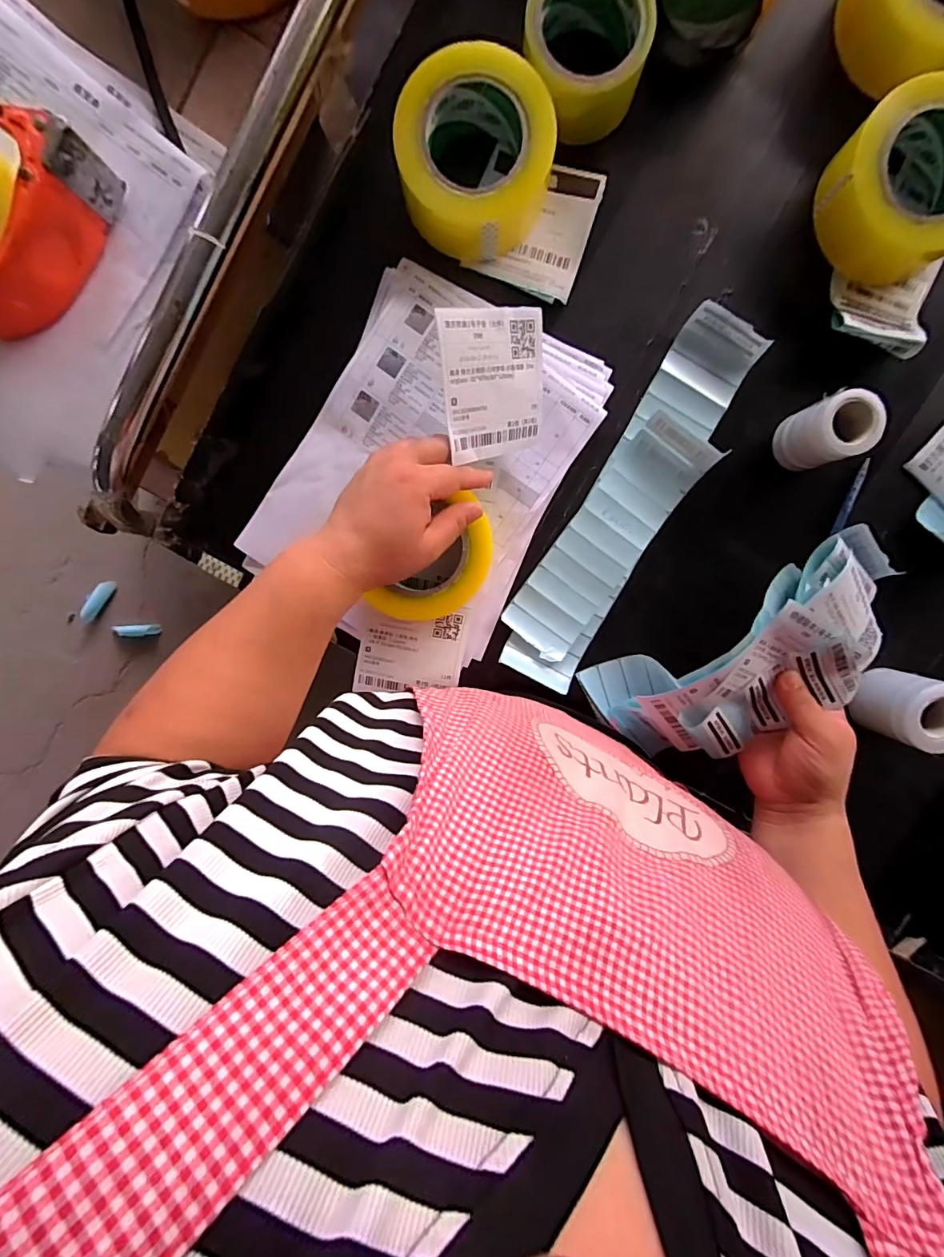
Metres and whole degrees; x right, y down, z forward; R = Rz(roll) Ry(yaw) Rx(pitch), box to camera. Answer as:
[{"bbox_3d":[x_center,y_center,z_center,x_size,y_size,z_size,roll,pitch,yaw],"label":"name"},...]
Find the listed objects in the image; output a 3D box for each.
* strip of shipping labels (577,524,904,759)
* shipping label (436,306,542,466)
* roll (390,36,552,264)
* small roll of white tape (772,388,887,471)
[{"bbox_3d":[0.228,0.035,0.399,0.248,0.088,0.114,-35,99,27],"label":"strip of shipping labels"},{"bbox_3d":[0.018,-0.185,0.363,0.097,0.006,0.099,-26,125,-29],"label":"shipping label"},{"bbox_3d":[0.002,-0.376,0.384,0.121,0.056,0.111,0,98,-3],"label":"roll"},{"bbox_3d":[0.298,-0.165,0.402,0.045,0.066,0.049,0,98,-3],"label":"small roll of white tape"}]

